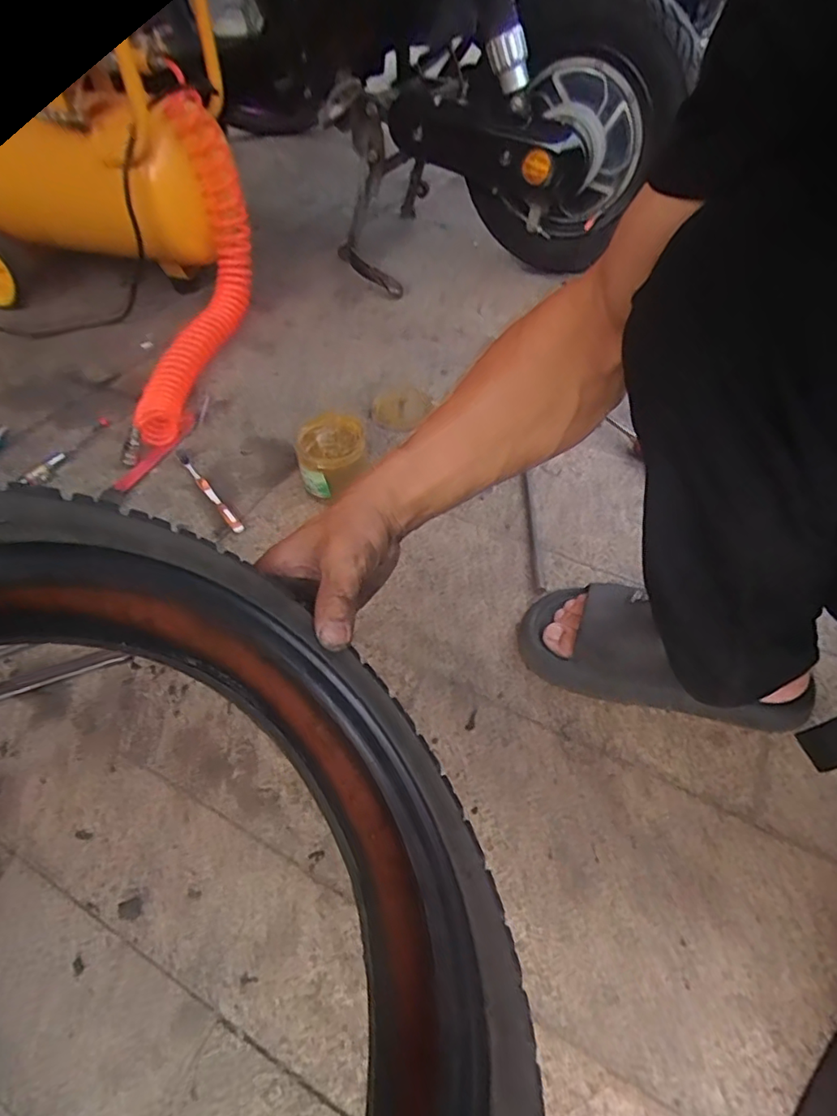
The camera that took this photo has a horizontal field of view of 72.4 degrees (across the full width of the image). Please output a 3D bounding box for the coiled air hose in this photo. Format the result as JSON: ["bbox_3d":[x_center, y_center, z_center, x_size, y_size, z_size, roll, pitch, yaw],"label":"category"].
[{"bbox_3d":[-0.342,-0.394,0.847,0.084,0.217,0.532,7,75,7],"label":"coiled air hose"}]

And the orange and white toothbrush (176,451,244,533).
[{"bbox_3d":[-0.259,-0.083,0.708,0.013,0.020,0.163,-33,57,-23],"label":"orange and white toothbrush"}]

